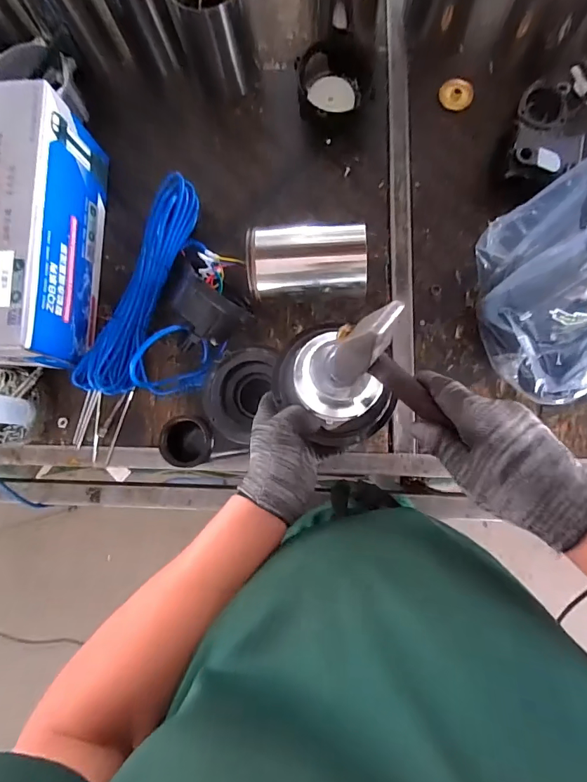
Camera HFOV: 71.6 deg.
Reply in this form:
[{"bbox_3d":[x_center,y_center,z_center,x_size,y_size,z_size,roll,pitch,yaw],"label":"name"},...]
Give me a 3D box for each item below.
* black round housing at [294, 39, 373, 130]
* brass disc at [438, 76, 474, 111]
[{"bbox_3d":[0.069,-0.537,0.714,0.118,0.066,0.118,-1,83,5],"label":"black round housing"},{"bbox_3d":[0.292,-0.534,0.729,0.058,0.012,0.058,-1,83,5],"label":"brass disc"}]

